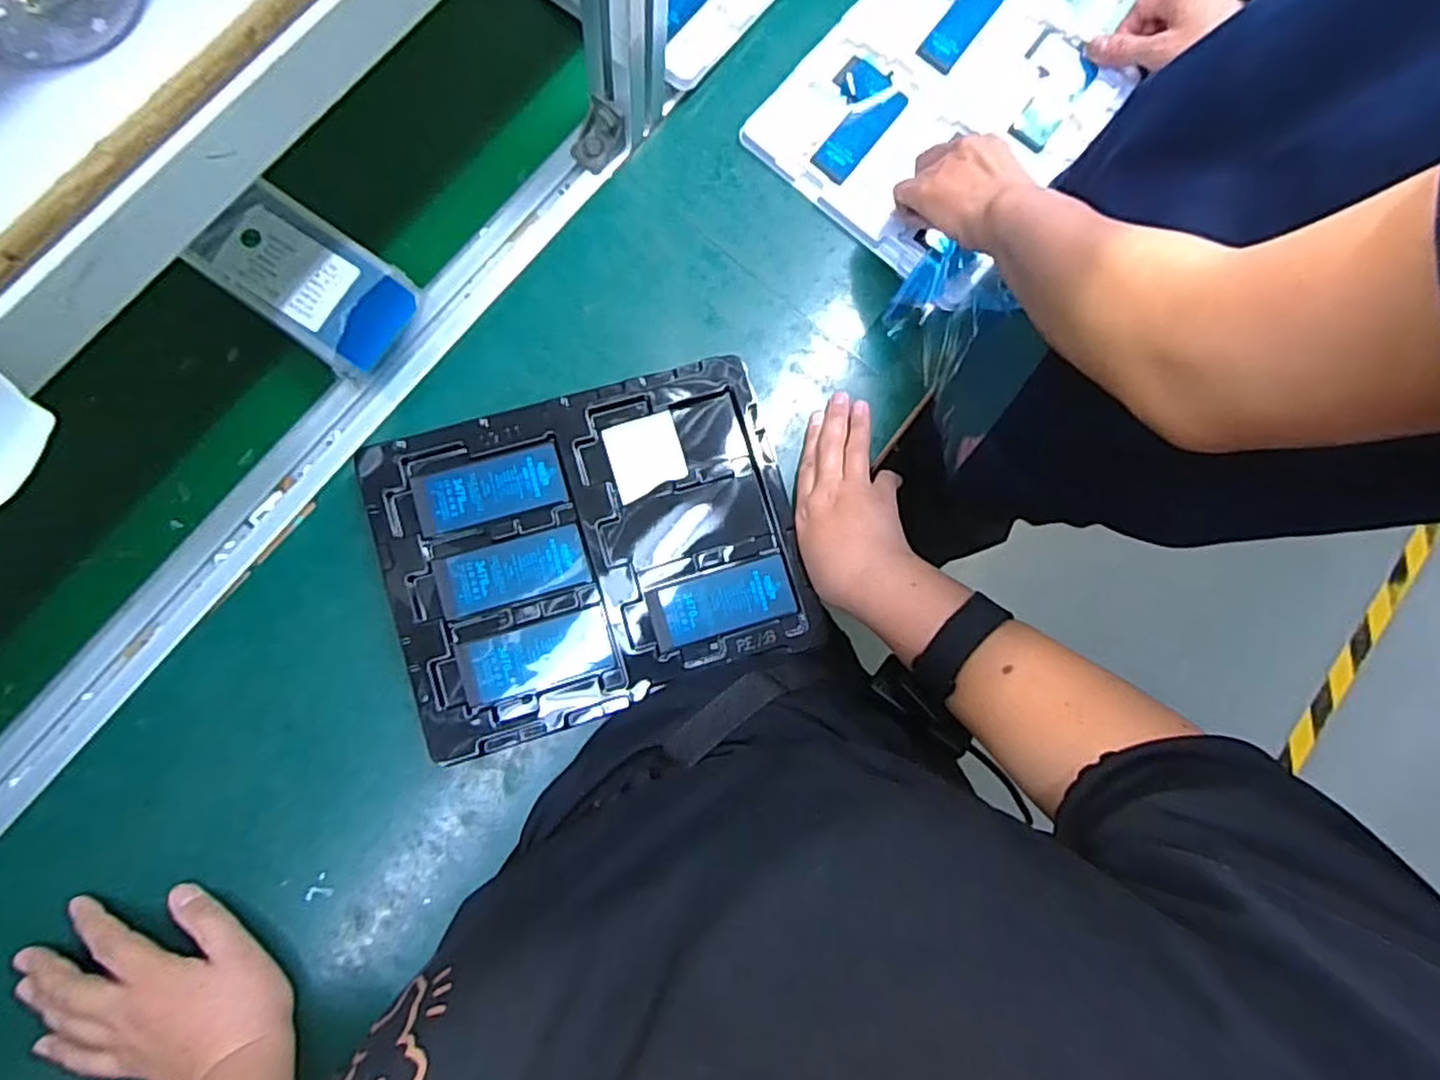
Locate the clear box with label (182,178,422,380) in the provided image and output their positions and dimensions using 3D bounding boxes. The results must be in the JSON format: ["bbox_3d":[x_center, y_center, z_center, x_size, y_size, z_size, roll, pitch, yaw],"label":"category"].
[{"bbox_3d":[-0.274,-0.171,0.478,0.127,0.055,0.082,37,81,-1],"label":"clear box with label"}]

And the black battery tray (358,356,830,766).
[{"bbox_3d":[-0.085,0.006,0.483,0.272,0.012,0.216,-16,86,-8],"label":"black battery tray"}]

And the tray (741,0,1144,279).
[{"bbox_3d":[0.185,-0.362,0.574,0.215,0.015,0.290,42,81,1],"label":"tray"}]

